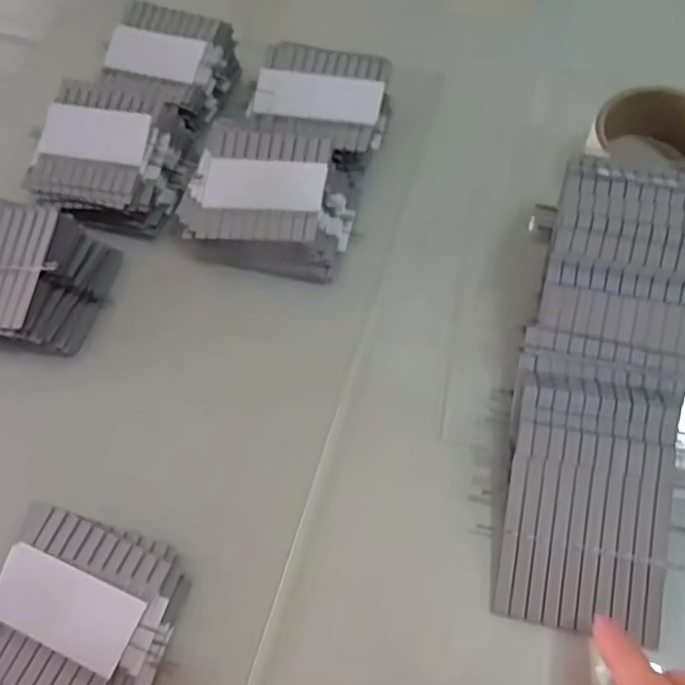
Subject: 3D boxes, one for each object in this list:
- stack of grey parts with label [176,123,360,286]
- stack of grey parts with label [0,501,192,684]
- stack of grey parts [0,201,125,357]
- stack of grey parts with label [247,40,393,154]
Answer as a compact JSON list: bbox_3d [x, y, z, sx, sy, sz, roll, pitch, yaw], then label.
[{"bbox_3d":[-0.048,-0.097,0.413,0.109,0.042,0.099,10,63,9],"label":"stack of grey parts with label"},{"bbox_3d":[-0.130,0.135,0.306,0.092,0.013,0.086,13,64,10],"label":"stack of grey parts with label"},{"bbox_3d":[-0.212,-0.044,0.390,0.117,0.038,0.087,10,63,9],"label":"stack of grey parts"},{"bbox_3d":[-0.018,-0.171,0.453,0.098,0.039,0.084,11,63,9],"label":"stack of grey parts with label"}]

